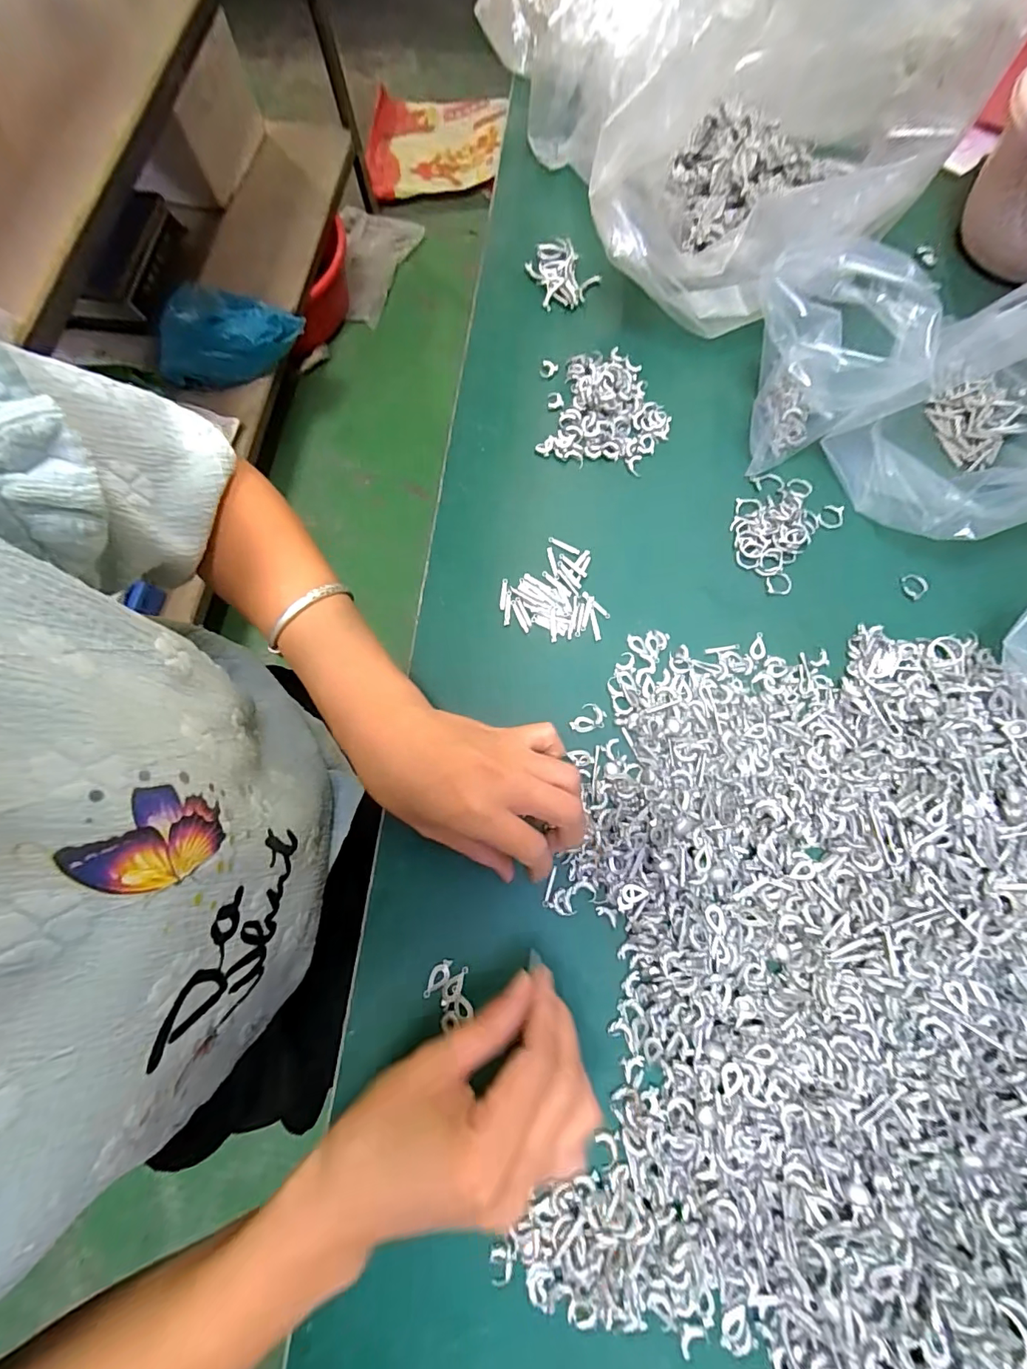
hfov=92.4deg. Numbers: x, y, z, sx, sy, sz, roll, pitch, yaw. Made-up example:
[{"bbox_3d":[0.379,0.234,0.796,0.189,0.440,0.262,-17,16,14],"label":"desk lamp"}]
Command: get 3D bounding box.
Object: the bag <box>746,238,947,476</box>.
[{"bbox_3d":[0.206,-0.213,0.329,0.093,0.090,0.088,-5,75,0],"label":"bag"}]

